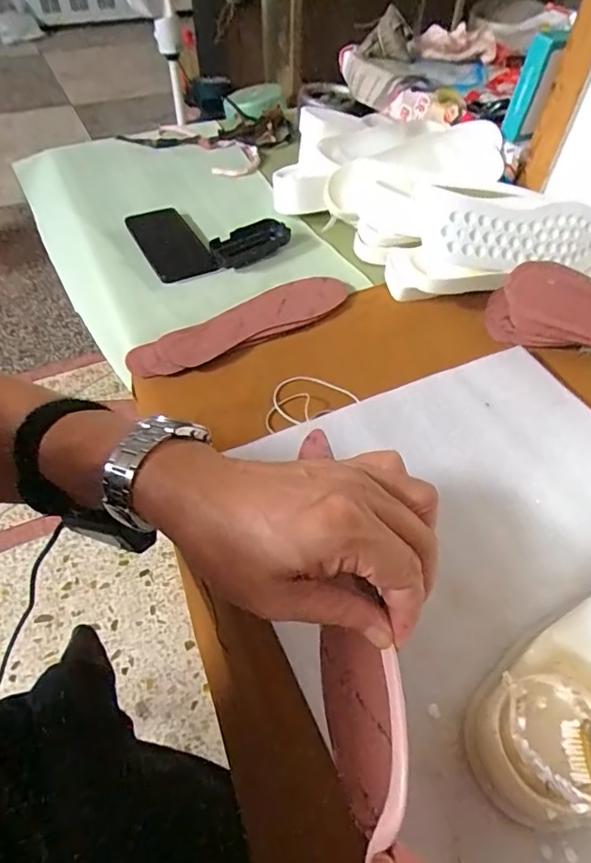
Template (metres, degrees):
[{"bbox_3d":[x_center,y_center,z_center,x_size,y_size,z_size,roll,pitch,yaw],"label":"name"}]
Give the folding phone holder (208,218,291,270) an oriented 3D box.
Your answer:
[{"bbox_3d":[-0.057,-0.257,0.687,0.112,0.024,0.050,-27,56,-20],"label":"folding phone holder"}]

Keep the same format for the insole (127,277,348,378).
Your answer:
[{"bbox_3d":[-0.058,-0.126,0.586,0.271,0.013,0.073,-26,56,-20],"label":"insole"}]

